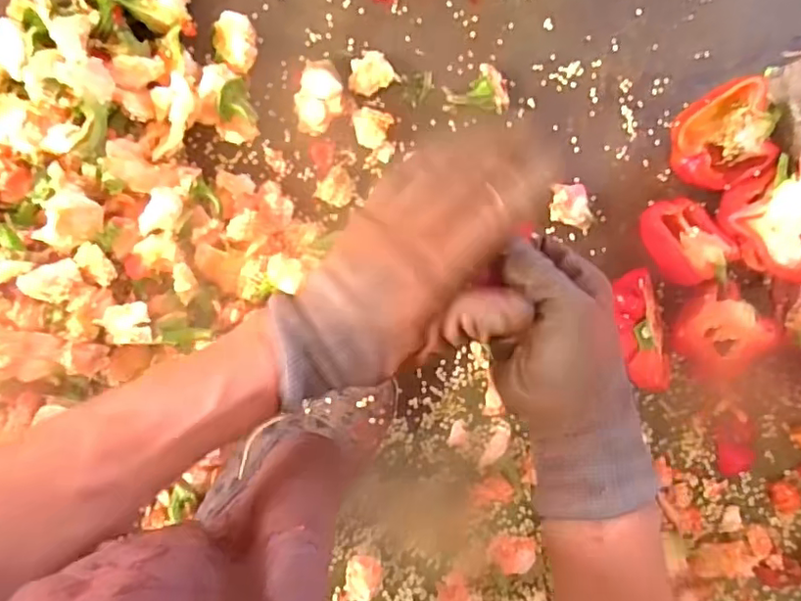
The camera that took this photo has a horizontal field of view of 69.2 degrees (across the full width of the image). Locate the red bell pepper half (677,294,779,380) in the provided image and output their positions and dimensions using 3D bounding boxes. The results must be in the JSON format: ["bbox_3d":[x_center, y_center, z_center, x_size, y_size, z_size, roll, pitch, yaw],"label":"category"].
[{"bbox_3d":[0.272,0.032,0.501,0.083,0.044,0.068,15,86,-7],"label":"red bell pepper half"}]

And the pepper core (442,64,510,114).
[{"bbox_3d":[0.071,-0.178,0.499,0.051,0.024,0.043,-33,93,-8],"label":"pepper core"}]

